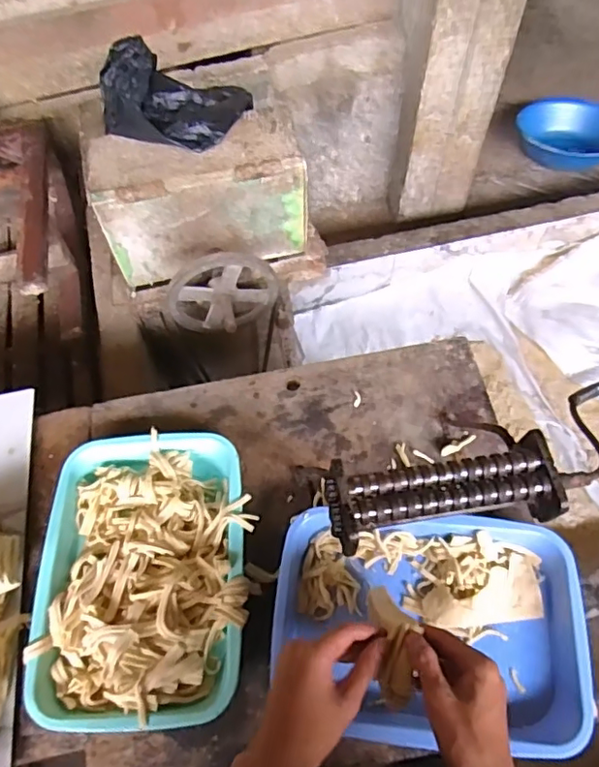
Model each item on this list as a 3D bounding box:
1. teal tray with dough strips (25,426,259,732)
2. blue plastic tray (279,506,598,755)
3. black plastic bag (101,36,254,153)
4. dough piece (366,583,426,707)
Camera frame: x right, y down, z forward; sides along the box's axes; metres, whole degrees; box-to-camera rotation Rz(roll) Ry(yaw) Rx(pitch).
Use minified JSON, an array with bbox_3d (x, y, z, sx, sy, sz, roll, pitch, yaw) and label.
[{"bbox_3d":[-0.173,0.199,0.631,0.228,0.061,0.314,0,61,1],"label":"teal tray with dough strips"},{"bbox_3d":[0.135,0.260,0.610,0.308,0.061,0.218,2,61,2],"label":"blue plastic tray"},{"bbox_3d":[-0.212,-0.478,0.925,0.228,0.086,0.187,17,62,10],"label":"black plastic bag"},{"bbox_3d":[0.086,0.239,0.524,0.032,0.057,0.105,-3,61,-1],"label":"dough piece"}]

